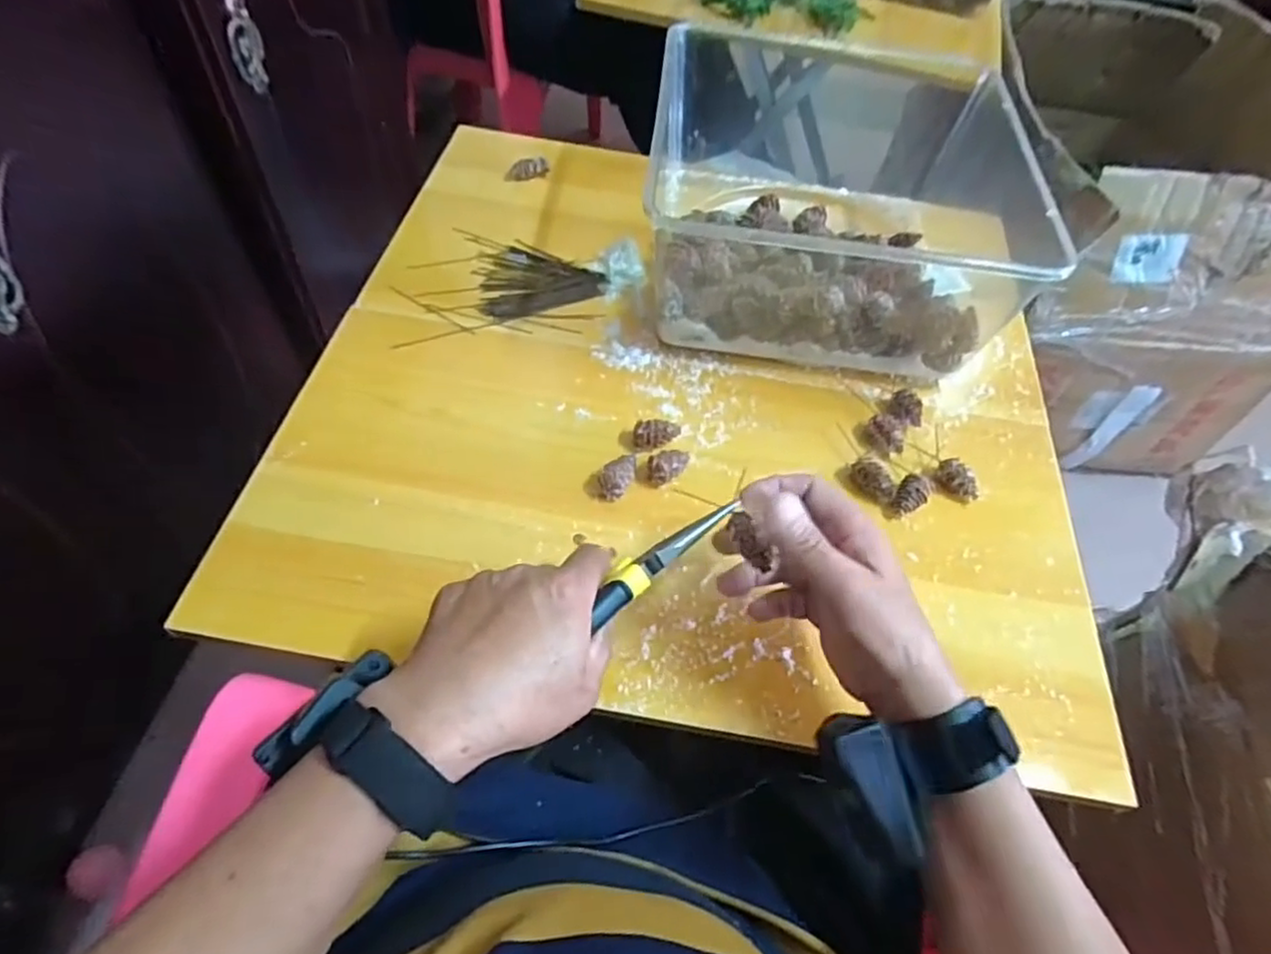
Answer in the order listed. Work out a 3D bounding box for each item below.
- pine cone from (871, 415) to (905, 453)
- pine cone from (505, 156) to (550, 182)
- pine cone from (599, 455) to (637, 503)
[{"bbox_3d":[0.197,-0.034,0.547,0.018,0.015,0.034,-15,58,-16],"label":"pine cone"},{"bbox_3d":[-0.111,-0.319,0.715,0.044,0.015,0.021,-19,59,-18],"label":"pine cone"},{"bbox_3d":[-0.013,-0.001,0.507,0.021,0.021,0.033,25,56,12],"label":"pine cone"}]

